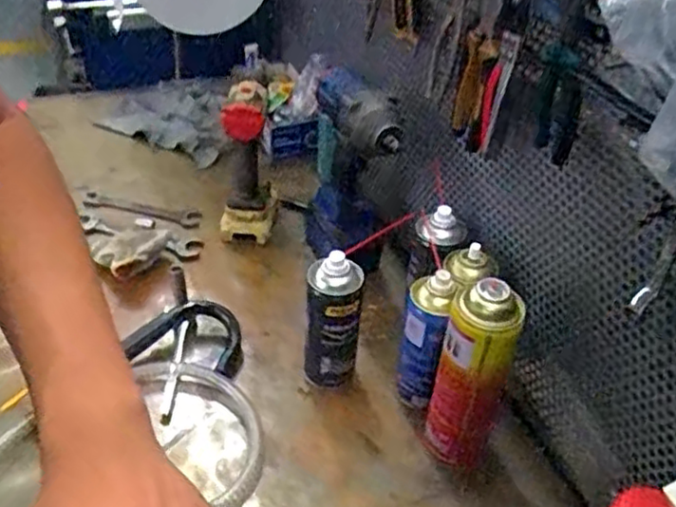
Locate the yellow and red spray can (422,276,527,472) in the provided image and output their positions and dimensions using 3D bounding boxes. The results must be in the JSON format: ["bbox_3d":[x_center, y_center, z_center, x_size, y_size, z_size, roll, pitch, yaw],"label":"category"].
[{"bbox_3d":[0.133,0.138,0.717,0.076,0.238,0.073,17,41,14],"label":"yellow and red spray can"}]

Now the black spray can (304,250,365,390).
[{"bbox_3d":[-0.008,0.084,0.791,0.061,0.182,0.052,1,40,-5],"label":"black spray can"}]

